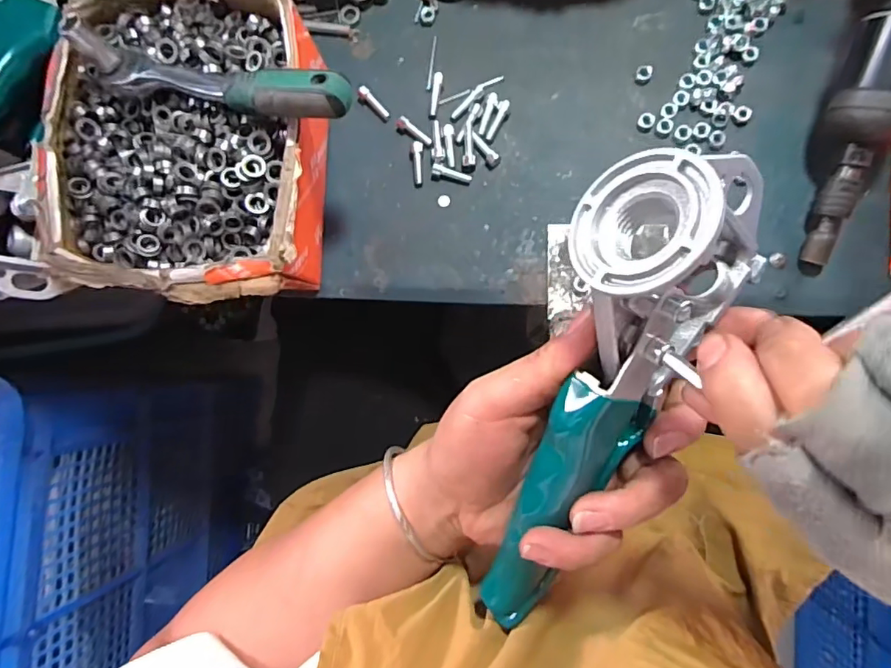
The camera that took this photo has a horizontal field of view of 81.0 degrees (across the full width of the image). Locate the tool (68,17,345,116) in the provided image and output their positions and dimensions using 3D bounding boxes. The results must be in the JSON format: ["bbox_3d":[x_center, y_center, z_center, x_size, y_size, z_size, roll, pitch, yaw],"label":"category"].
[{"bbox_3d":[-0.117,-0.129,0.267,0.147,0.040,0.020,16,88,4],"label":"tool"}]

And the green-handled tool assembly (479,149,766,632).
[{"bbox_3d":[0.061,0.035,0.197,0.064,0.052,0.195,14,113,4],"label":"green-handled tool assembly"}]

